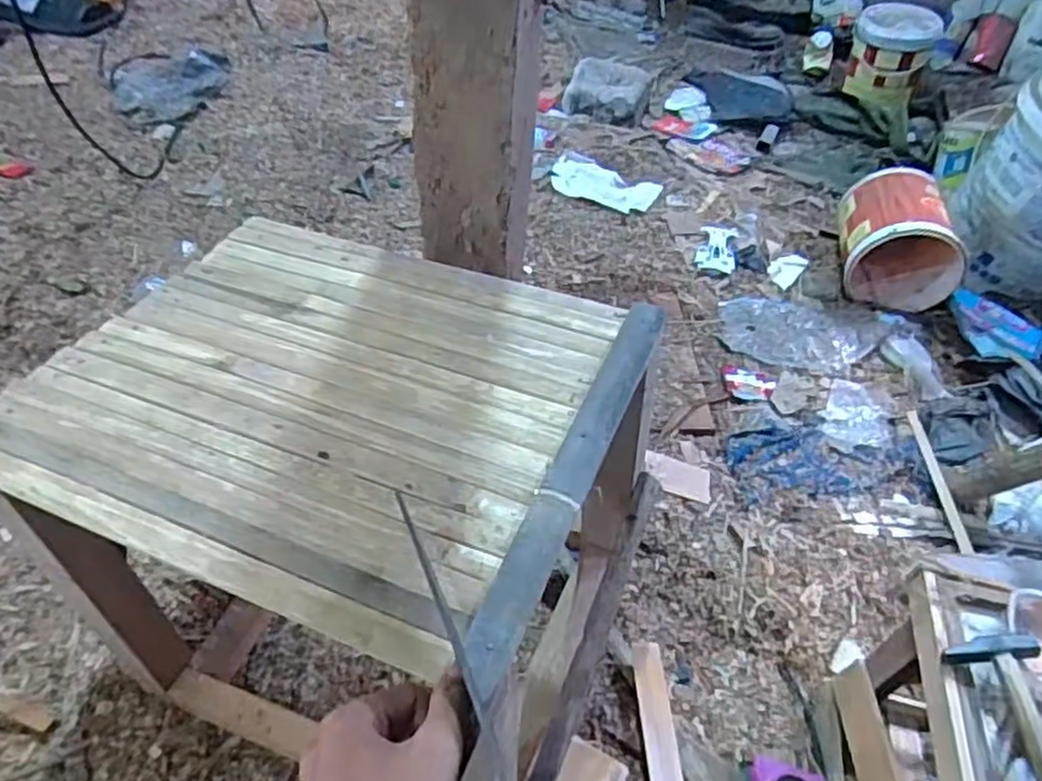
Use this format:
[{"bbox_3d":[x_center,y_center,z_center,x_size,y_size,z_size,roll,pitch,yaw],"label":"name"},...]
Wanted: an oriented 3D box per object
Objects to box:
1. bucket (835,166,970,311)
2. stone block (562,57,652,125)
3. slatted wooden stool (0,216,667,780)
[{"bbox_3d":[0.657,-0.266,1.283,0.191,0.161,0.183,11,47,4],"label":"bucket"},{"bbox_3d":[0.199,-0.680,1.683,0.172,0.067,0.192,17,48,9],"label":"stone block"},{"bbox_3d":[-0.135,0.100,0.630,0.421,0.342,0.326,21,49,13],"label":"slatted wooden stool"}]

